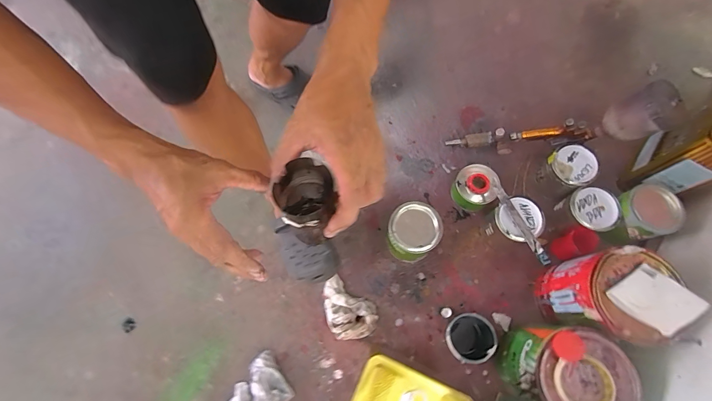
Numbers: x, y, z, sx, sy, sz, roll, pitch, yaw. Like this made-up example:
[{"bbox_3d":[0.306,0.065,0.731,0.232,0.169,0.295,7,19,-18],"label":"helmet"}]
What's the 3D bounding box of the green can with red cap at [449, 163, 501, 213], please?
[{"bbox_3d":[0.288,-0.031,0.826,0.091,0.070,0.096,-1,71,2],"label":"green can with red cap"}]

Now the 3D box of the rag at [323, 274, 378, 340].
[{"bbox_3d":[-0.019,0.237,0.768,0.112,0.038,0.154,-22,72,-6],"label":"rag"}]

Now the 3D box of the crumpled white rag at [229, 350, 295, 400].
[{"bbox_3d":[-0.228,0.421,0.719,0.162,0.035,0.120,-34,74,-9],"label":"crumpled white rag"}]

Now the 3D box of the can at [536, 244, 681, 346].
[{"bbox_3d":[0.484,0.189,0.684,0.145,0.198,0.163,24,74,9],"label":"can"}]

